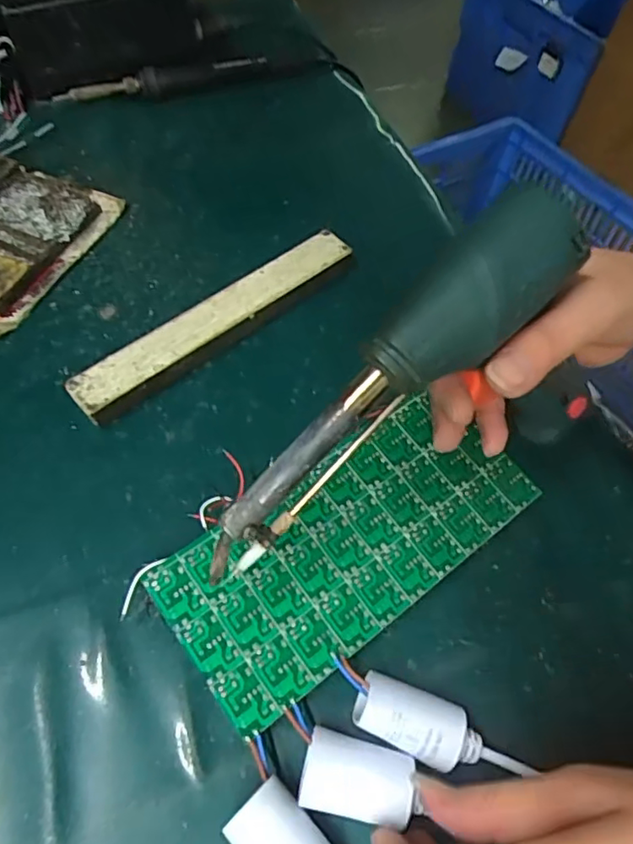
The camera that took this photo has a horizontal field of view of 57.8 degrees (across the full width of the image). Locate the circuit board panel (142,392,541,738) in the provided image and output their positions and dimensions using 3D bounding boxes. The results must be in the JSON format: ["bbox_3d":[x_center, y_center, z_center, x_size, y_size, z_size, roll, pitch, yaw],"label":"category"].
[{"bbox_3d":[0.018,0.055,0.283,0.182,0.004,0.083,-34,73,-21],"label":"circuit board panel"}]

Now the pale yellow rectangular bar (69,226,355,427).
[{"bbox_3d":[-0.059,-0.063,0.357,0.195,0.019,0.028,-37,67,-23],"label":"pale yellow rectangular bar"}]

